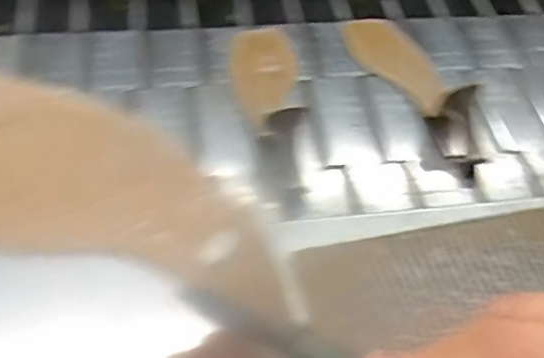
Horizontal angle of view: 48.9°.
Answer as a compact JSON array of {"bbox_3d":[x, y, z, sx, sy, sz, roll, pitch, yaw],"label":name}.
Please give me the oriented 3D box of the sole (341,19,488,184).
[{"bbox_3d":[0.161,-0.114,0.651,0.087,0.059,0.250,-14,56,-16],"label":"sole"}]

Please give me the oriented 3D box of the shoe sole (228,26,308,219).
[{"bbox_3d":[-0.001,-0.086,0.618,0.071,0.054,0.256,-2,53,-7],"label":"shoe sole"}]

